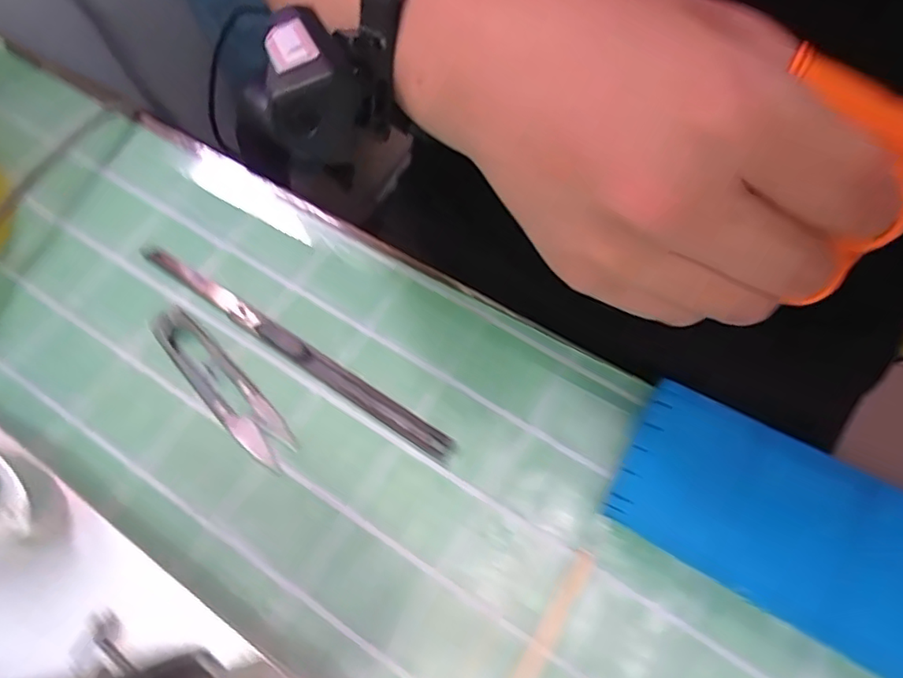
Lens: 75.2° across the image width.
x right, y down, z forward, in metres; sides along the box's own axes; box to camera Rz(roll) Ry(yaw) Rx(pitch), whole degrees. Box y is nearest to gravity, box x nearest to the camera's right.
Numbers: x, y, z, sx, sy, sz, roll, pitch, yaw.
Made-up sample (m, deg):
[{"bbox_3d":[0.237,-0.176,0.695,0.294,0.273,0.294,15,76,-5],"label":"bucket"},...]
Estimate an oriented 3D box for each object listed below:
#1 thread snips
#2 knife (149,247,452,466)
[{"bbox_3d":[-0.113,0.022,0.285,0.100,0.005,0.022,42,75,19],"label":"thread snips"},{"bbox_3d":[-0.085,0.001,0.295,0.198,0.004,0.013,31,72,15],"label":"knife"}]

